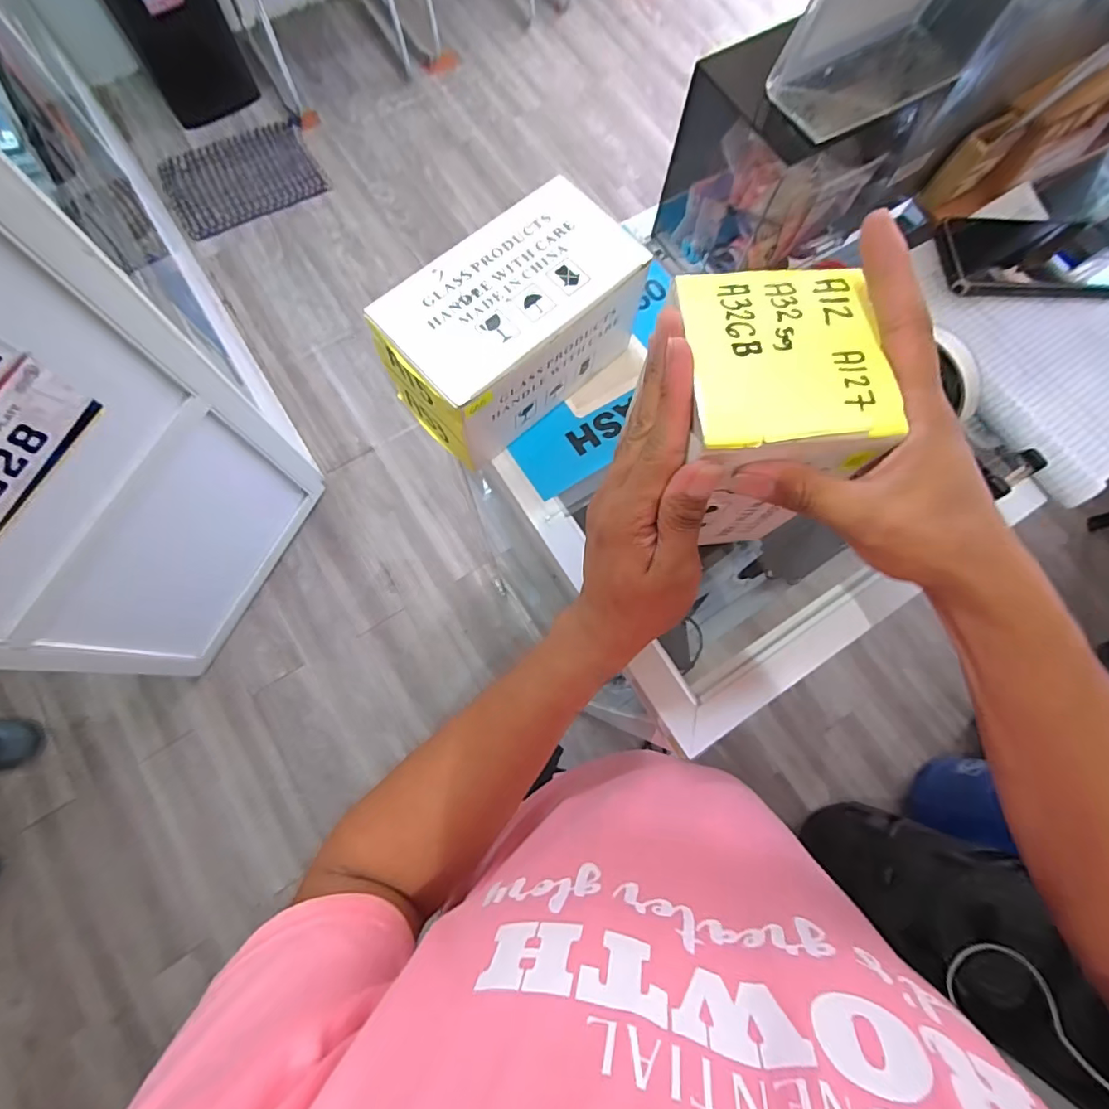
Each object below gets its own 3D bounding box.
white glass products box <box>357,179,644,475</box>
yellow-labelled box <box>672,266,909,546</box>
[{"bbox_3d":[-0.024,-0.154,0.367,0.176,0.092,0.111,-39,80,-11],"label":"white glass products box"},{"bbox_3d":[0.106,-0.076,0.298,0.093,0.133,0.094,-4,75,-3],"label":"yellow-labelled box"}]

